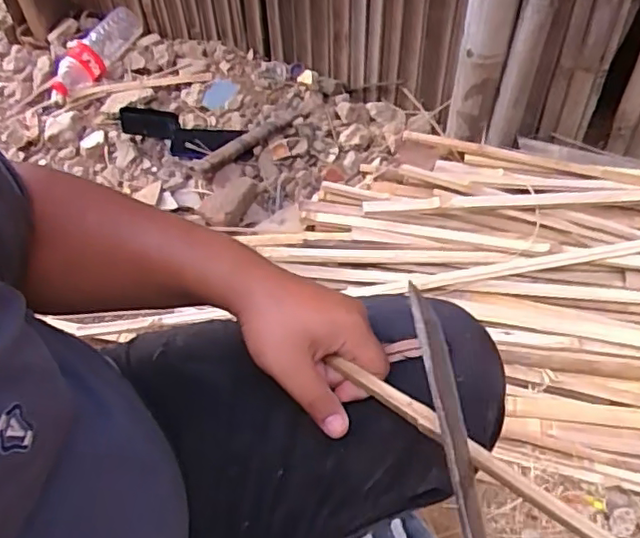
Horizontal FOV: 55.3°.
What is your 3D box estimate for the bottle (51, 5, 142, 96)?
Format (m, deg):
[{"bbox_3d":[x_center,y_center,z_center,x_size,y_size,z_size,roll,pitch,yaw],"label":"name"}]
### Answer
[{"bbox_3d":[-0.468,-0.456,1.291,0.080,0.067,0.238,27,58,18],"label":"bottle"}]

